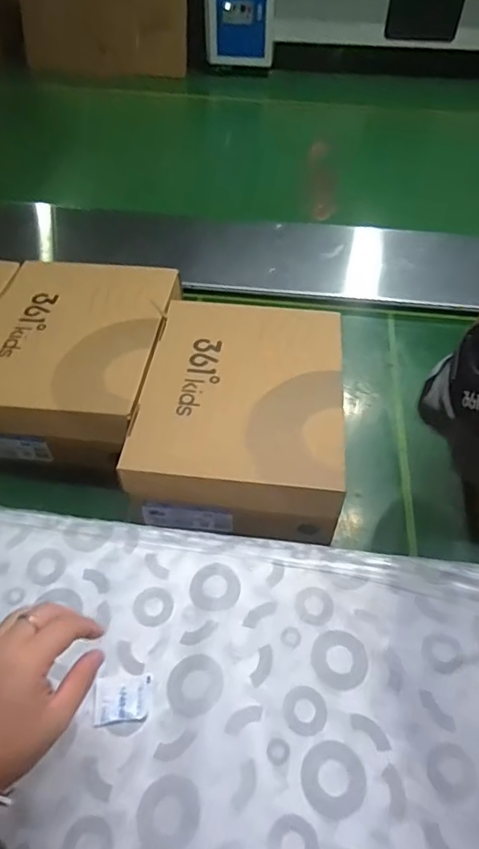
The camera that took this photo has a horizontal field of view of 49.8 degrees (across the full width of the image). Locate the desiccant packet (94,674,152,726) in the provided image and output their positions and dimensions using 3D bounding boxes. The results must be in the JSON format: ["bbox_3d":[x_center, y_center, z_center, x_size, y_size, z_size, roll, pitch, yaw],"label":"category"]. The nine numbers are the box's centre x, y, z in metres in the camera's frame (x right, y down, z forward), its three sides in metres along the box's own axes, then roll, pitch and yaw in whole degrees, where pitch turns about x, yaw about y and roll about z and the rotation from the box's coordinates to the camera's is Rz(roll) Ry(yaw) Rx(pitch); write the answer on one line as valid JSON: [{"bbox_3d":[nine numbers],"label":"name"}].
[{"bbox_3d":[-0.096,0.225,0.424,0.043,0.006,0.035,-2,52,-3],"label":"desiccant packet"}]

